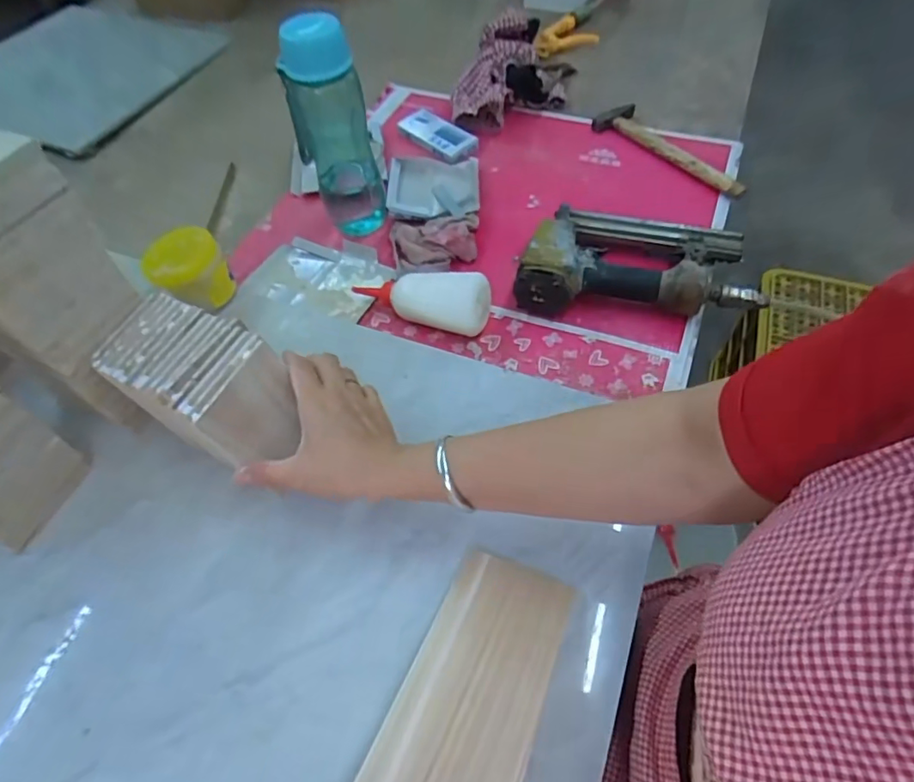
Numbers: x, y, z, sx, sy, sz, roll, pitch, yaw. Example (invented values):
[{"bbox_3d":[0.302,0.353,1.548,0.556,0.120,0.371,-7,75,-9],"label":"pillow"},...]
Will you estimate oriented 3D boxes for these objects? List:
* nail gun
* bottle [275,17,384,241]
[{"bbox_3d":[0.196,-0.151,0.602,0.251,0.057,0.147,3,56,5],"label":"nail gun"},{"bbox_3d":[-0.140,-0.297,0.610,0.085,0.219,0.069,-14,56,-7],"label":"bottle"}]

